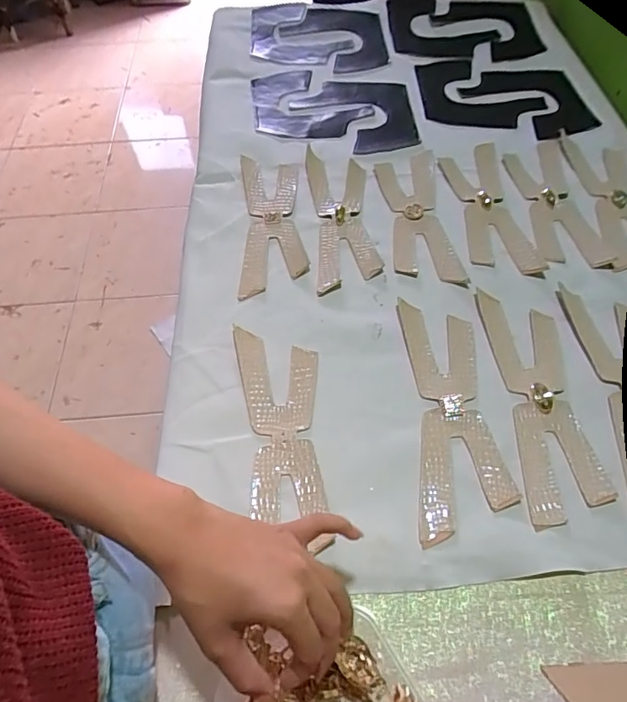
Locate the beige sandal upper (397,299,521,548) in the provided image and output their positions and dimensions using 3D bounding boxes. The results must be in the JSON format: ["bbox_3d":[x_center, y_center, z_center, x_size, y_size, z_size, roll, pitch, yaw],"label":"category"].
[{"bbox_3d":[0.132,0.054,0.449,0.081,0.005,0.235,0,59,3],"label":"beige sandal upper"}]

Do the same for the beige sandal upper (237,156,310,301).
[{"bbox_3d":[-0.051,-0.162,0.591,0.077,0.005,0.231,-4,59,1],"label":"beige sandal upper"}]

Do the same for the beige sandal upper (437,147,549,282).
[{"bbox_3d":[0.215,-0.180,0.591,0.077,0.009,0.227,-5,59,0],"label":"beige sandal upper"}]

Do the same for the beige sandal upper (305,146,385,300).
[{"bbox_3d":[0.036,-0.172,0.592,0.073,0.008,0.236,-4,59,1],"label":"beige sandal upper"}]

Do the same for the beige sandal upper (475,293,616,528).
[{"bbox_3d":[0.216,0.042,0.451,0.073,0.005,0.237,-1,59,2],"label":"beige sandal upper"}]

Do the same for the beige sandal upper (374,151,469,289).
[{"bbox_3d":[0.127,-0.170,0.585,0.075,0.008,0.226,-4,59,1],"label":"beige sandal upper"}]

